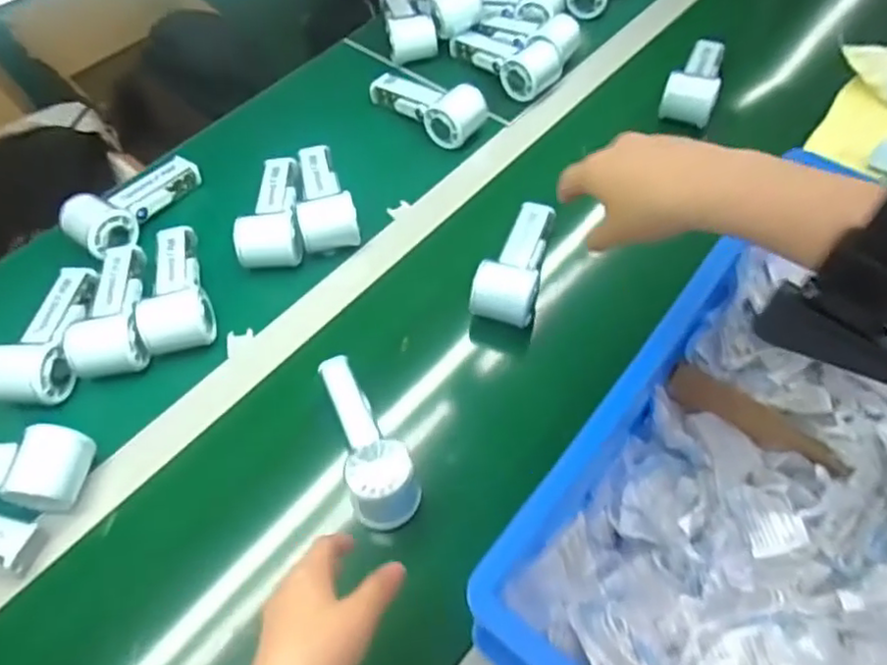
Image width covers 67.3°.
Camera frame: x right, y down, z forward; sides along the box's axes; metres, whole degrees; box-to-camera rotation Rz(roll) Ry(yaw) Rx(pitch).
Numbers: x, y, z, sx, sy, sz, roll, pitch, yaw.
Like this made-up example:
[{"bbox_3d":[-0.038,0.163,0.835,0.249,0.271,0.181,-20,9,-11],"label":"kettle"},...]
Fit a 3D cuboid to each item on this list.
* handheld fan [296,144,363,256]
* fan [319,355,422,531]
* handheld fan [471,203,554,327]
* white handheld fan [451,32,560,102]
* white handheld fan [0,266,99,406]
[{"bbox_3d":[-0.133,-0.155,0.750,0.060,0.055,0.154,-11,58,-6],"label":"handheld fan"},{"bbox_3d":[-0.064,0.090,0.584,0.053,0.063,0.155,-16,59,-9],"label":"fan"},{"bbox_3d":[0.073,-0.080,0.679,0.061,0.040,0.157,12,59,8],"label":"handheld fan"},{"bbox_3d":[0.083,-0.361,0.871,0.069,0.050,0.164,-38,64,-20],"label":"white handheld fan"},{"bbox_3d":[-0.381,-0.004,0.646,0.062,0.046,0.161,4,58,4],"label":"white handheld fan"}]

